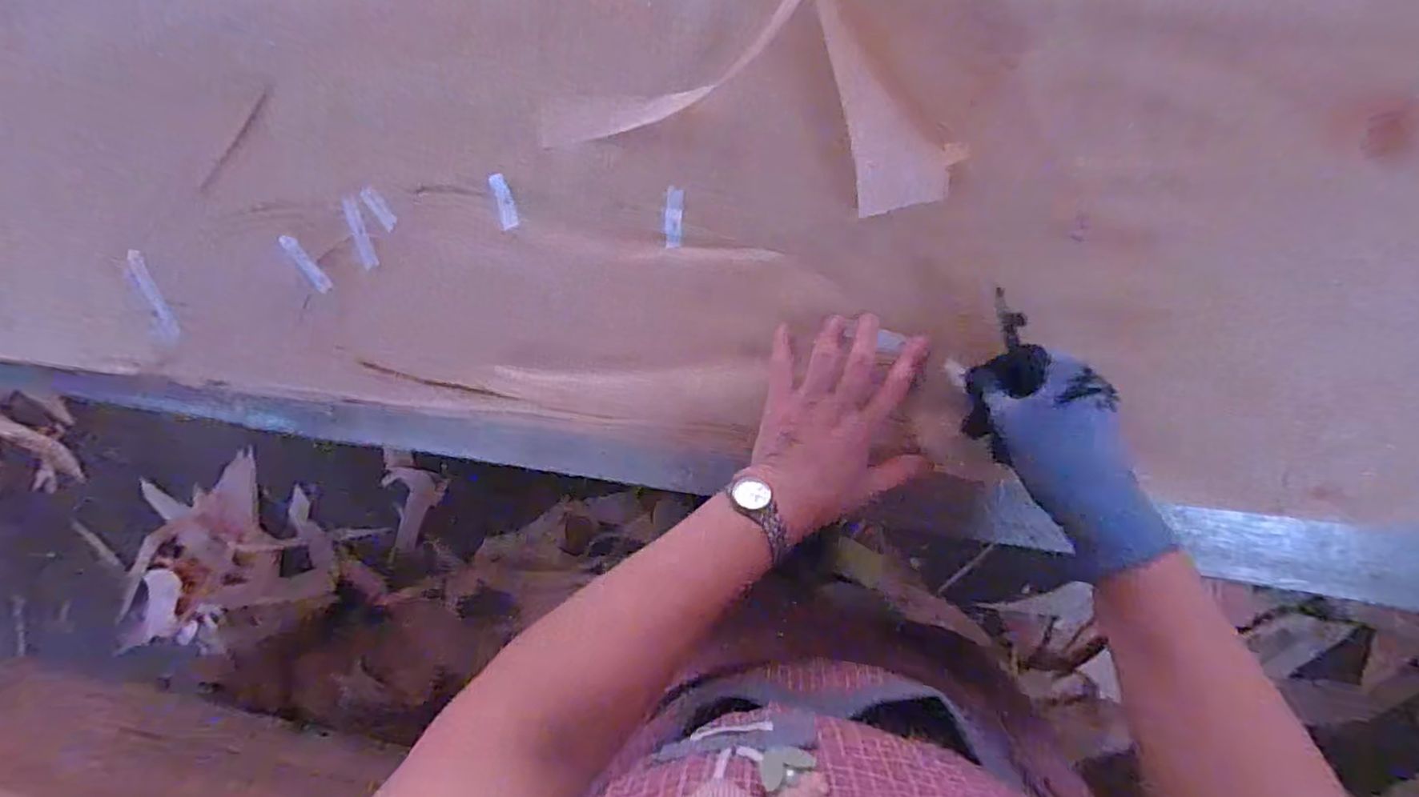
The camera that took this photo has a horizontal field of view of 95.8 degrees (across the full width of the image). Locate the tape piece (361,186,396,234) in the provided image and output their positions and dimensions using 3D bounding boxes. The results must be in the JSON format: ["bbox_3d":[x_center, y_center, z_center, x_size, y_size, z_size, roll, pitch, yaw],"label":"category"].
[{"bbox_3d":[-0.280,-0.161,0.545,0.013,0.007,0.039,-37,85,8],"label":"tape piece"}]

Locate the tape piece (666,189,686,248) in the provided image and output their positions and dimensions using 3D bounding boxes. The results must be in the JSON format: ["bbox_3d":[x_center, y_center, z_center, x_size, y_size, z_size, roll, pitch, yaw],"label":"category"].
[{"bbox_3d":[-0.028,-0.144,0.514,0.013,0.005,0.045,9,108,9],"label":"tape piece"}]

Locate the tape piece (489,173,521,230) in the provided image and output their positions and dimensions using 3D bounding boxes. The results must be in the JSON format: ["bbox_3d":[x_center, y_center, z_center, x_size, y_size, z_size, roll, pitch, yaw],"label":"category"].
[{"bbox_3d":[-0.169,-0.162,0.528,0.015,0.004,0.044,-13,97,6],"label":"tape piece"}]

